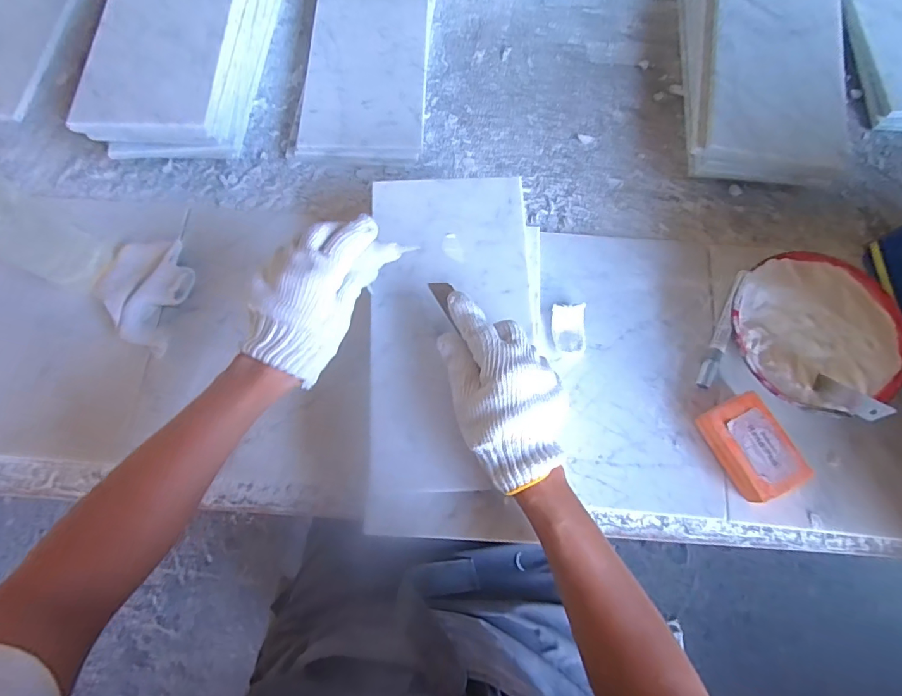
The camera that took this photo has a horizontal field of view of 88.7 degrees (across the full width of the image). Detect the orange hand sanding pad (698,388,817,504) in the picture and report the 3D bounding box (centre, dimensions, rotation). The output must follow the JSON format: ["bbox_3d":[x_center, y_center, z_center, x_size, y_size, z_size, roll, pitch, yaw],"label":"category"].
[{"bbox_3d":[0.296,0.097,0.455,0.061,0.032,0.093,-27,74,-6],"label":"orange hand sanding pad"}]

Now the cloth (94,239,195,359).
[{"bbox_3d":[-0.339,-0.065,0.505,0.093,0.037,0.127,13,77,4],"label":"cloth"}]

